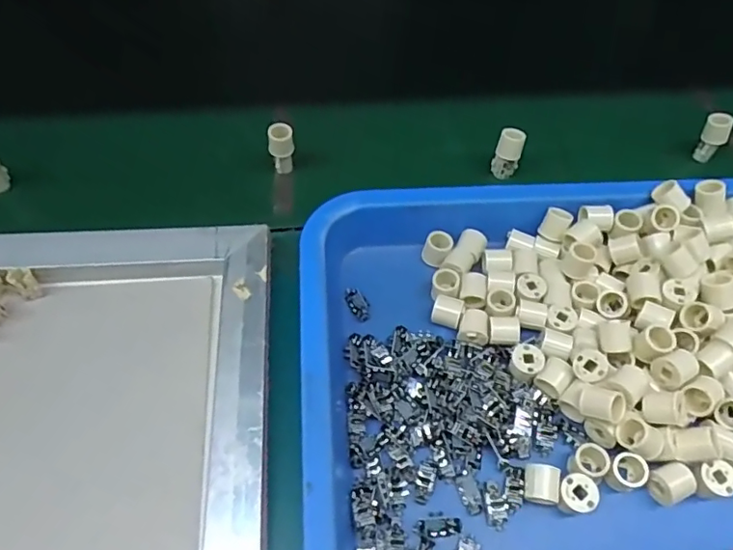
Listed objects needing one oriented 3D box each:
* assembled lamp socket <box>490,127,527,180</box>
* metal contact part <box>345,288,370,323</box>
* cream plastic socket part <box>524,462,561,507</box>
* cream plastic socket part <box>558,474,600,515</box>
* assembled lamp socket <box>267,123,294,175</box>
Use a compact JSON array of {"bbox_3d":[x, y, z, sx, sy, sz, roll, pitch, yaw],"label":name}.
[{"bbox_3d":[0.117,-0.100,0.452,0.021,0.038,0.018,18,58,9],"label":"assembled lamp socket"},{"bbox_3d":[-0.006,0.020,0.382,0.014,0.004,0.028,-21,60,-16],"label":"metal contact part"},{"bbox_3d":[0.099,0.119,0.312,0.019,0.015,0.019,10,57,4],"label":"cream plastic socket part"},{"bbox_3d":[0.118,0.125,0.309,0.020,0.020,0.020,1,57,-2],"label":"cream plastic socket part"},{"bbox_3d":[-0.068,-0.101,0.442,0.018,0.042,0.017,-1,57,-3],"label":"assembled lamp socket"}]

